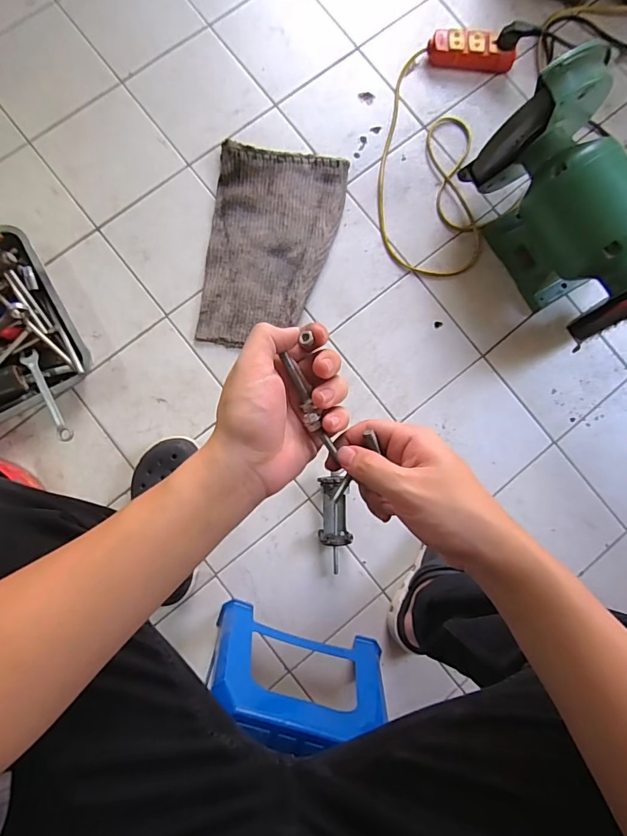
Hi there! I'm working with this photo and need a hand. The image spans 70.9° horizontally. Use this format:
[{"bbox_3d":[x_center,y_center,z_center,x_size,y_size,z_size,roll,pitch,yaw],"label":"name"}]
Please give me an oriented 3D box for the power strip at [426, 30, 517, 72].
[{"bbox_3d":[0.293,-0.680,0.820,0.157,0.039,0.059,-1,85,-4],"label":"power strip"}]

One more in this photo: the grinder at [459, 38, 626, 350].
[{"bbox_3d":[0.405,-0.308,0.688,0.164,0.235,0.348,-30,87,-6],"label":"grinder"}]

